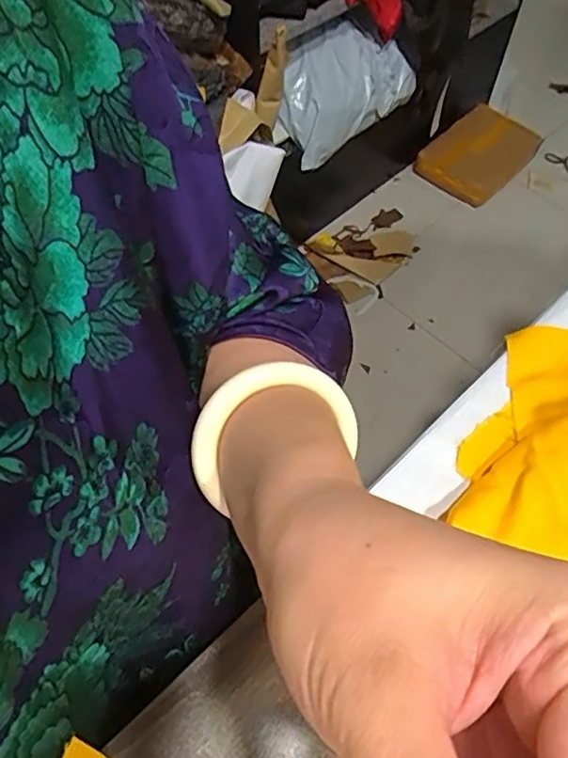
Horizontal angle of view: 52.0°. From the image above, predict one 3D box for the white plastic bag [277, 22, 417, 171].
[{"bbox_3d":[0.108,-0.517,1.043,0.242,0.152,0.129,-40,68,-22],"label":"white plastic bag"}]

